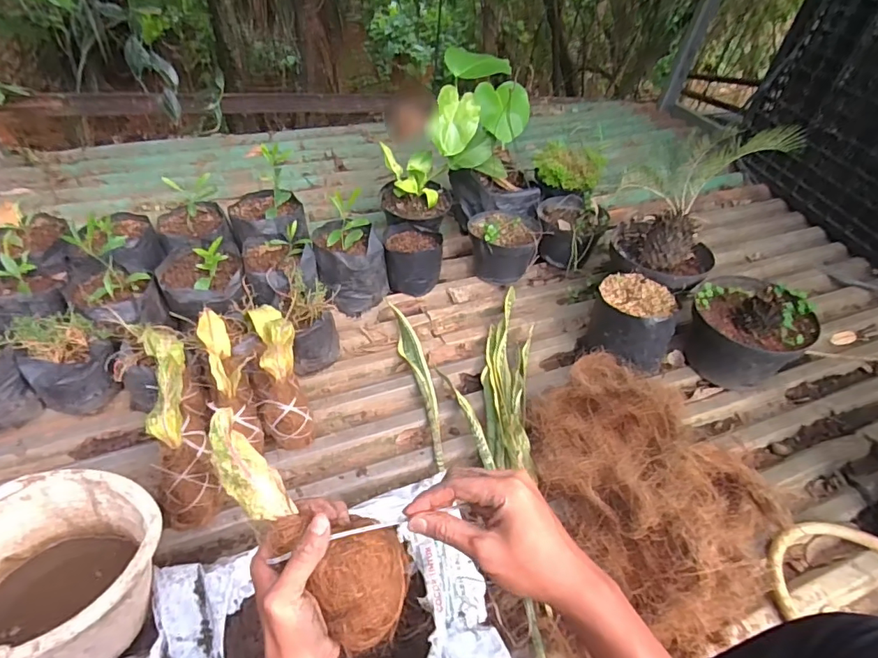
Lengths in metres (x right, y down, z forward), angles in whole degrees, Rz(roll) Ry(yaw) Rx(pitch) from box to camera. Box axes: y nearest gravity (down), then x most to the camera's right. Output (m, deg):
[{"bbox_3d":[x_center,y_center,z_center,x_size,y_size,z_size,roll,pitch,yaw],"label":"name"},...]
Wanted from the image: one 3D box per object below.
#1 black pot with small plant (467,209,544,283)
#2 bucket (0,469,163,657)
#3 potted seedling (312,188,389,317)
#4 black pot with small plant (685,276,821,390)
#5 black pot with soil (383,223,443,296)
[{"bbox_3d":[0.150,-0.203,1.225,0.171,0.138,0.176,5,46,-5],"label":"black pot with small plant"},{"bbox_3d":[-0.469,0.315,0.618,0.248,0.169,0.226,3,43,-2],"label":"bucket"},{"bbox_3d":[-0.192,-0.163,1.113,0.155,0.191,0.192,-4,48,-13],"label":"potted seedling"},{"bbox_3d":[0.612,0.006,1.035,0.192,0.195,0.207,5,46,-5],"label":"black pot with small plant"},{"bbox_3d":[-0.061,-0.162,1.182,0.130,0.111,0.122,5,46,-5],"label":"black pot with soil"}]

